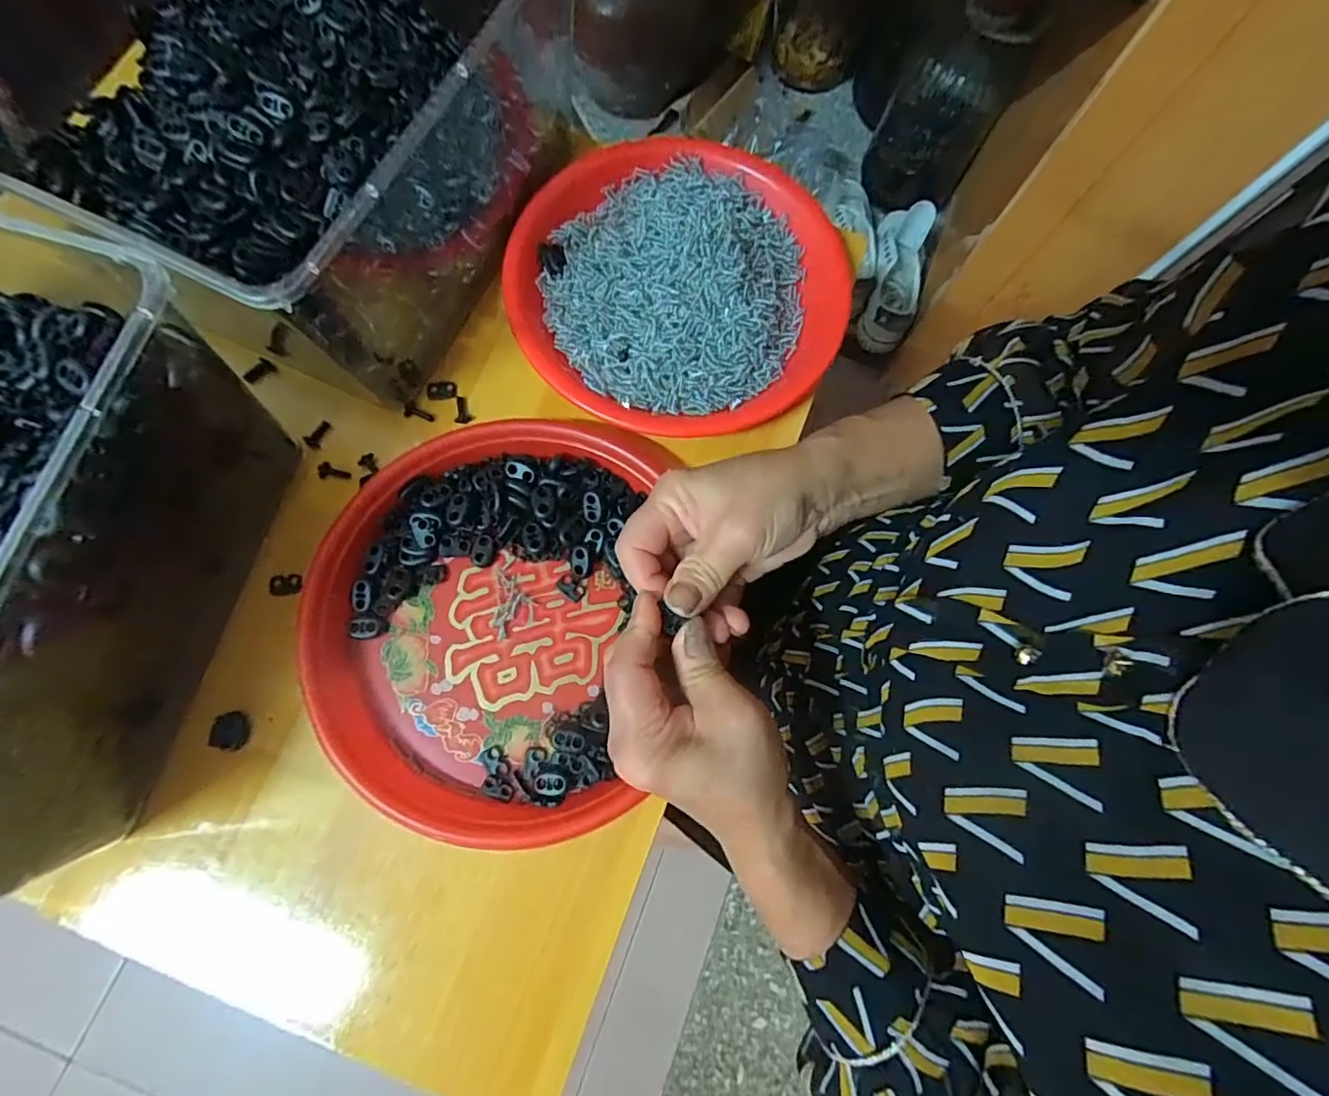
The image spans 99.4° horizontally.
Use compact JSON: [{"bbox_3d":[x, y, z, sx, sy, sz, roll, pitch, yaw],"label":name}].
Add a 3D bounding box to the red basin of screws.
[{"bbox_3d":[0.012,-0.183,0.381,0.227,0.039,0.220,0,76,-2],"label":"red basin of screws"}]

